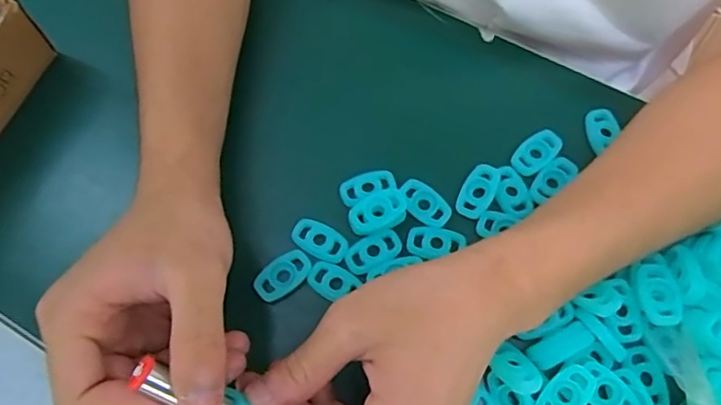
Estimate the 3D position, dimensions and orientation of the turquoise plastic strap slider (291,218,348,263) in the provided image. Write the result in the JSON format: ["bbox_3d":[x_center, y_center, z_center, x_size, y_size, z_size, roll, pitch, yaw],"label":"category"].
[{"bbox_3d":[-0.023,0.021,0.311,0.032,0.004,0.019,26,71,11],"label":"turquoise plastic strap slider"}]

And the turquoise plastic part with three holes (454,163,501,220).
[{"bbox_3d":[0.067,-0.007,0.317,0.017,0.005,0.032,26,71,11],"label":"turquoise plastic part with three holes"}]

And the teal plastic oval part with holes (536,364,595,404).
[{"bbox_3d":[0.099,0.095,0.274,0.019,0.013,0.033,38,73,15],"label":"teal plastic oval part with holes"}]

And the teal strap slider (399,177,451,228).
[{"bbox_3d":[0.036,0.000,0.316,0.031,0.004,0.018,42,74,16],"label":"teal strap slider"}]

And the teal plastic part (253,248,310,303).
[{"bbox_3d":[-0.042,0.040,0.304,0.032,0.004,0.019,-43,73,-15],"label":"teal plastic part"}]

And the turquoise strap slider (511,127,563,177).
[{"bbox_3d":[0.103,-0.029,0.327,0.032,0.004,0.018,-43,73,-15],"label":"turquoise strap slider"}]

